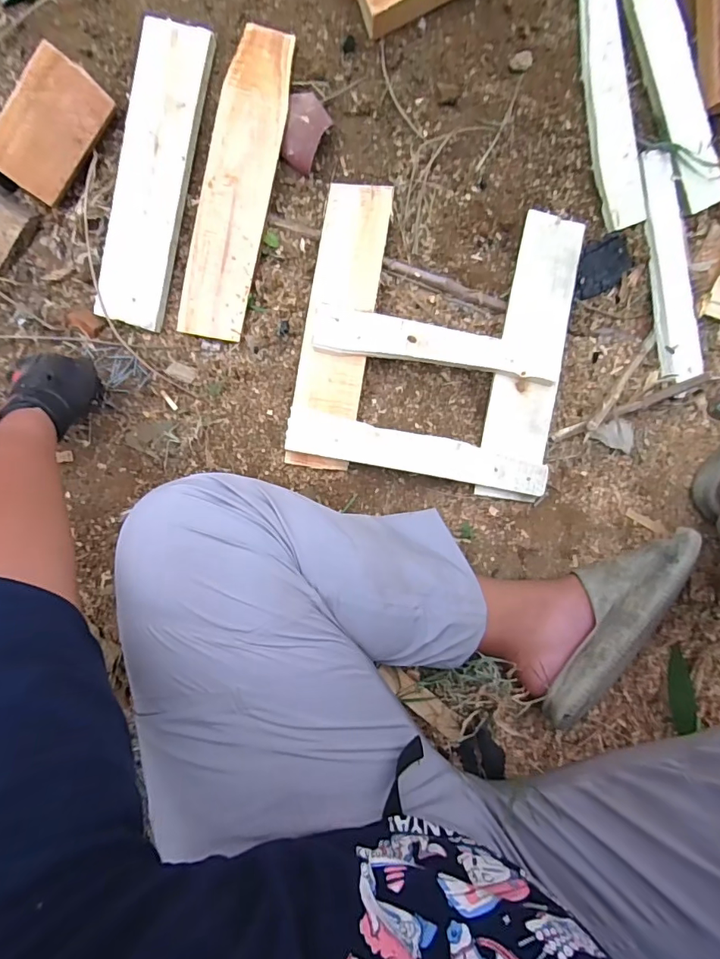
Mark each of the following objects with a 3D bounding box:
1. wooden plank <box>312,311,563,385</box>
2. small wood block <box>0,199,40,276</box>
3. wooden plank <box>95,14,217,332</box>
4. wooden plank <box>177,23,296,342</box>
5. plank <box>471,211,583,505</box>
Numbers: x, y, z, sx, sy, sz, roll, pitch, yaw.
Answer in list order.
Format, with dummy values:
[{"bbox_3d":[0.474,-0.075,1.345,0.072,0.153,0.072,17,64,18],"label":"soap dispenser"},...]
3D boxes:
[{"bbox_3d":[0.106,-0.180,0.611,0.332,0.018,0.054,8,99,-1],"label":"wooden plank"},{"bbox_3d":[-0.519,-0.348,0.659,0.055,0.020,0.110,32,95,4],"label":"small wood block"},{"bbox_3d":[-0.284,-0.410,0.621,0.101,0.022,0.387,12,93,6],"label":"wooden plank"},{"bbox_3d":[-0.167,-0.394,0.612,0.088,0.017,0.396,14,93,6],"label":"wooden plank"},{"bbox_3d":[0.237,-0.174,0.624,0.089,0.026,0.404,12,86,1],"label":"plank"}]

